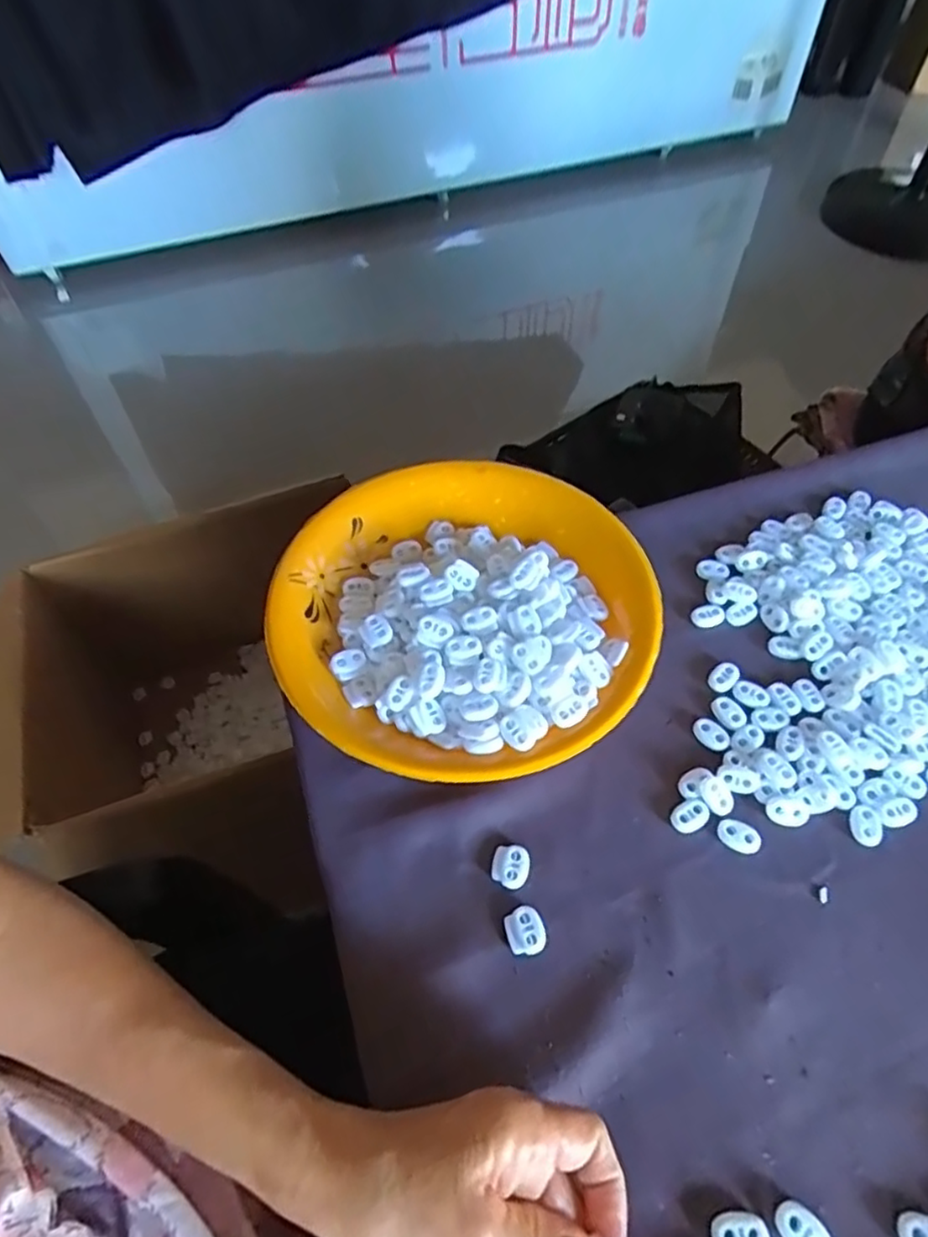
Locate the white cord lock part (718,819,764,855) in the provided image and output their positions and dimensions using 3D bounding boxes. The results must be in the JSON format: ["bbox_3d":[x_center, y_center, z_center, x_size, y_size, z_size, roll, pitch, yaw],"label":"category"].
[{"bbox_3d":[0.152,0.120,0.364,0.023,0.004,0.015,14,56,11],"label":"white cord lock part"}]

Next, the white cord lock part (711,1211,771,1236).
[{"bbox_3d":[0.115,0.256,0.273,0.023,0.004,0.015,-3,55,-1],"label":"white cord lock part"}]

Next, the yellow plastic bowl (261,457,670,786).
[{"bbox_3d":[0.001,-0.005,0.431,0.232,0.040,0.235,0,55,1],"label":"yellow plastic bowl"}]

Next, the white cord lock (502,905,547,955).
[{"bbox_3d":[0.031,0.161,0.339,0.020,0.004,0.022,-20,57,-13],"label":"white cord lock"}]

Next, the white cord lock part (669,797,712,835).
[{"bbox_3d":[0.128,0.111,0.371,0.023,0.004,0.016,-22,57,-14],"label":"white cord lock part"}]

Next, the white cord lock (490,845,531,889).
[{"bbox_3d":[0.026,0.134,0.359,0.021,0.004,0.022,13,56,10],"label":"white cord lock"}]

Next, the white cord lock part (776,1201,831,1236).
[{"bbox_3d":[0.140,0.253,0.271,0.023,0.004,0.016,33,61,22],"label":"white cord lock part"}]

